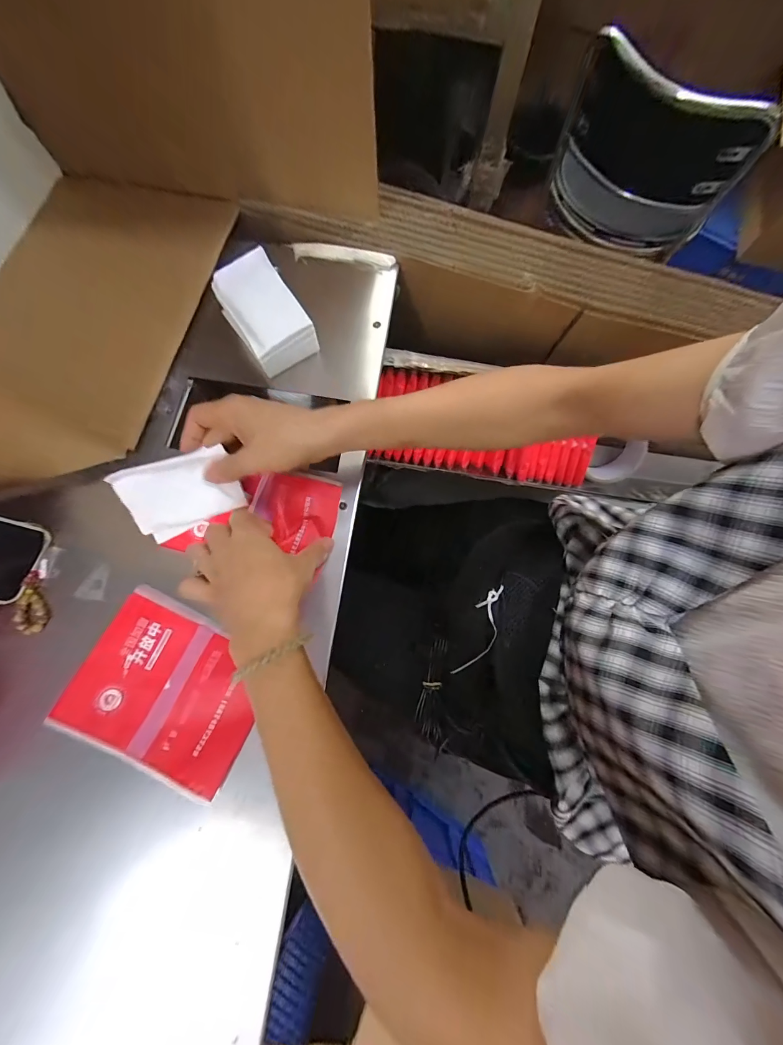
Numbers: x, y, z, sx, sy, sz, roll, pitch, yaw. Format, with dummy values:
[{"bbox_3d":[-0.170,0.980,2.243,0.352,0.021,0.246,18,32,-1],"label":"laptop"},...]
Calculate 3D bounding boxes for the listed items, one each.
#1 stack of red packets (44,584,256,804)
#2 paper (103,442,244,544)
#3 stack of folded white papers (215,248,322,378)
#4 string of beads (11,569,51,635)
[{"bbox_3d":[-0.197,0.146,0.317,0.158,0.014,0.126,24,77,5],"label":"stack of red packets"},{"bbox_3d":[-0.197,-0.027,0.337,0.099,0.007,0.069,-20,120,-9],"label":"paper"},{"bbox_3d":[-0.133,-0.215,0.377,0.065,0.065,0.095,-35,80,-9],"label":"stack of folded white papers"},{"bbox_3d":[-0.339,0.076,0.335,0.025,0.009,0.056,-21,78,-6],"label":"string of beads"}]

